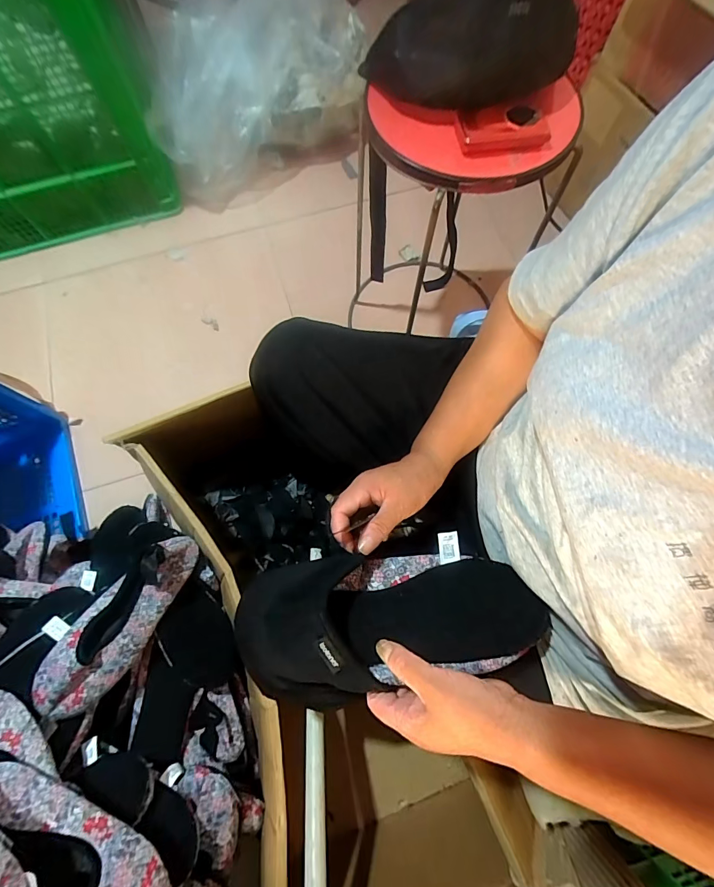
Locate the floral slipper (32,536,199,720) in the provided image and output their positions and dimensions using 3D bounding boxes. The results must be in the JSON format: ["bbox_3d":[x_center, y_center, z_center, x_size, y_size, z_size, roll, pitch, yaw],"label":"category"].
[{"bbox_3d":[-0.322,0.242,0.539,0.088,0.054,0.256,34,75,11],"label":"floral slipper"}]

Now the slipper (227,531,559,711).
[{"bbox_3d":[0.027,0.159,0.367,0.266,0.064,0.116,-7,72,-2],"label":"slipper"}]

